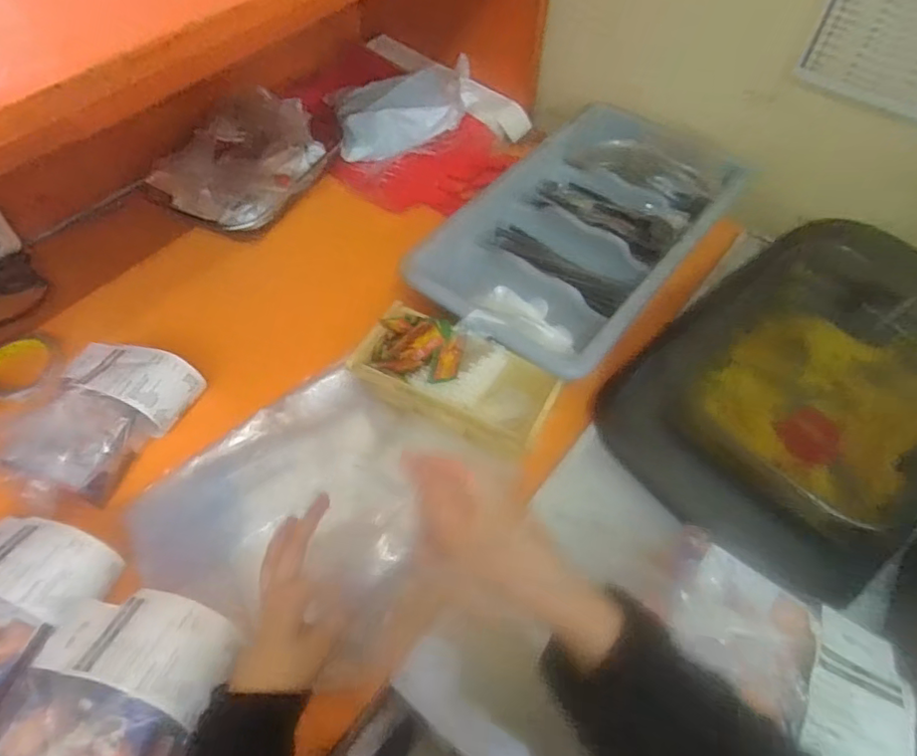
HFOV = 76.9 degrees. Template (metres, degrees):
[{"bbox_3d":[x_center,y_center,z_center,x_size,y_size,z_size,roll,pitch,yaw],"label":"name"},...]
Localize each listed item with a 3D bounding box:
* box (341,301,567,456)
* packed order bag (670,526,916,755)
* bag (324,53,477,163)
[{"bbox_3d":[-0.006,-0.001,0.672,0.234,0.051,0.106,25,59,15],"label":"box"},{"bbox_3d":[0.245,0.206,0.440,0.180,0.040,0.114,31,61,18],"label":"packed order bag"},{"bbox_3d":[-0.088,-0.450,0.945,0.233,0.086,0.173,-12,57,-9],"label":"bag"}]

